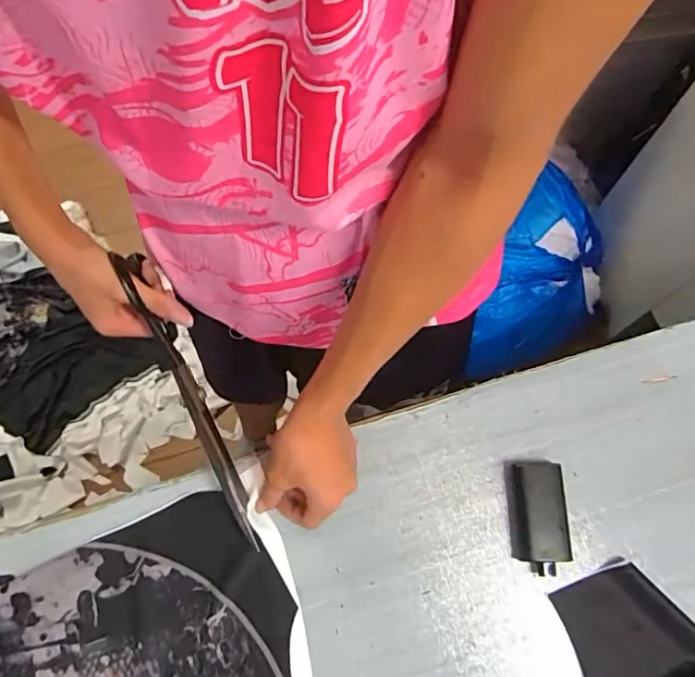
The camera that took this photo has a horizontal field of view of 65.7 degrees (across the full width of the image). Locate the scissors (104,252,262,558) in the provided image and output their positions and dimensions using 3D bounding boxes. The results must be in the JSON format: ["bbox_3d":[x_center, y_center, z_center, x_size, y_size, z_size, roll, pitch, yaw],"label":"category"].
[{"bbox_3d":[-0.140,0.054,0.484,0.016,0.060,0.272,-25,94,-7],"label":"scissors"}]

